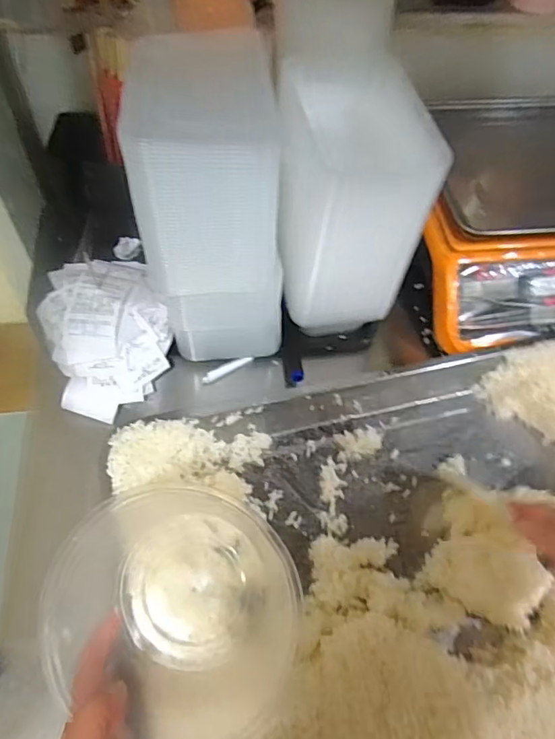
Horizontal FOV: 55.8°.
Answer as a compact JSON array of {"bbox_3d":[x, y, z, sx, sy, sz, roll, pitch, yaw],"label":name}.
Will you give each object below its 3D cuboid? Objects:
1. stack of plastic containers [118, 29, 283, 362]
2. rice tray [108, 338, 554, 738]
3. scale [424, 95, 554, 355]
[{"bbox_3d":[-0.063,-0.159,0.521,0.125,0.279,0.167,-4,58,-6],"label":"stack of plastic containers"},{"bbox_3d":[0.161,0.172,0.476,0.556,0.060,0.373,-12,59,-11],"label":"rice tray"},{"bbox_3d":[0.338,-0.202,0.664,0.338,0.114,0.354,-5,58,-7],"label":"scale"}]

